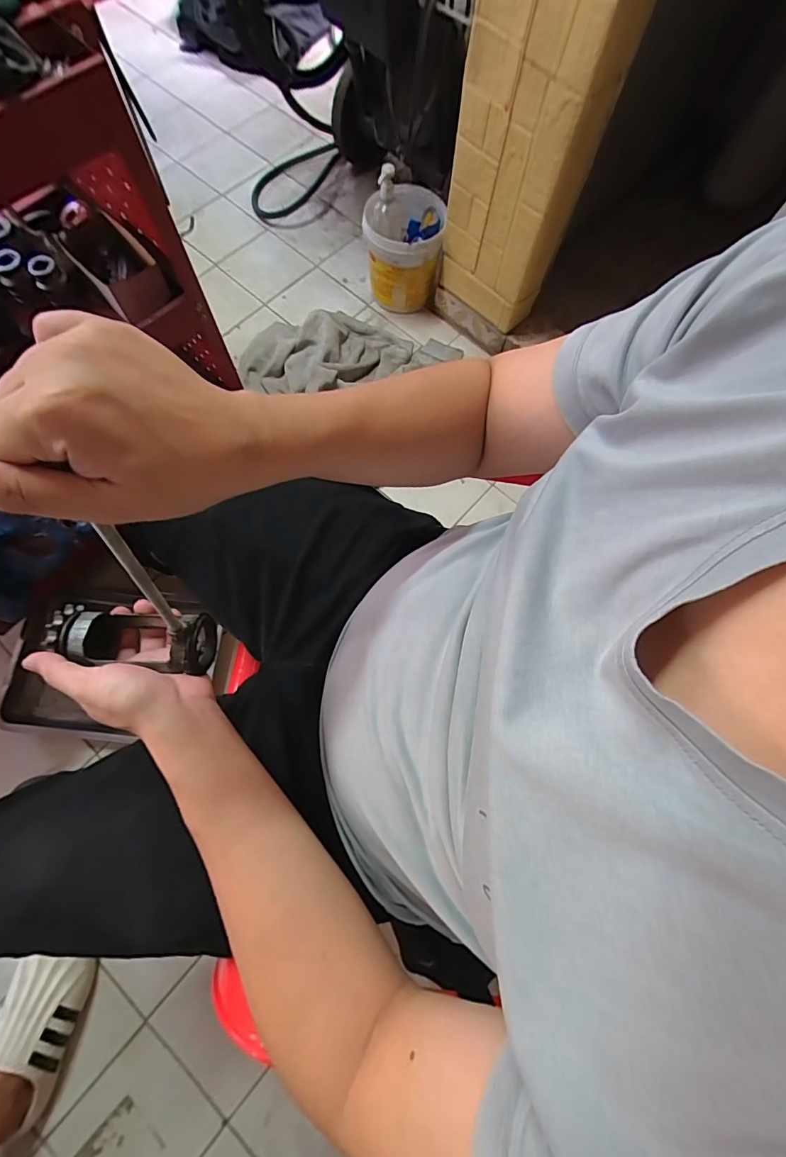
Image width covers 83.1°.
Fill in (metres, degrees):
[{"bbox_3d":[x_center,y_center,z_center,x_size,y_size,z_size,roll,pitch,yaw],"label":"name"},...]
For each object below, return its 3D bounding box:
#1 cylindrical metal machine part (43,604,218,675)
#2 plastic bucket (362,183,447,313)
[{"bbox_3d":[-0.200,0.047,0.349,0.108,0.051,0.043,5,72,3],"label":"cylindrical metal machine part"},{"bbox_3d":[0.024,-0.815,1.121,0.181,0.244,0.181,1,72,-2],"label":"plastic bucket"}]

